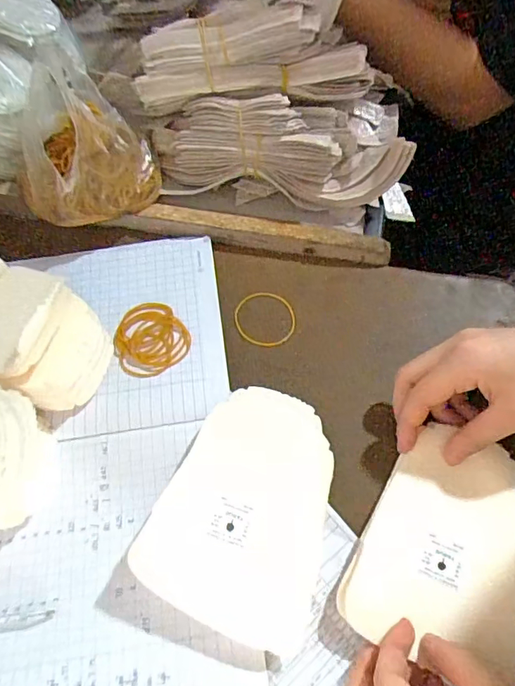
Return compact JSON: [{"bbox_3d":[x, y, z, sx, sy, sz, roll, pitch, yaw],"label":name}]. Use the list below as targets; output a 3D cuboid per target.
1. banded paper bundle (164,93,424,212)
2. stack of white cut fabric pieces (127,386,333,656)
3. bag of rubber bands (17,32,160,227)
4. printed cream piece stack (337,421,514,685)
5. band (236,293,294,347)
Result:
[{"bbox_3d":[0.021,-0.176,0.447,0.233,0.079,0.102,-4,61,0],"label":"banded paper bundle"},{"bbox_3d":[0.001,0.098,0.311,0.103,0.037,0.151,21,64,13],"label":"stack of white cut fabric pieces"},{"bbox_3d":[-0.156,-0.169,0.416,0.114,0.128,0.101,-31,64,-14],"label":"bag of rubber bands"},{"bbox_3d":[0.119,0.121,0.303,0.096,0.011,0.133,20,63,13],"label":"printed cream piece stack"},{"bbox_3d":[0.006,-0.022,0.399,0.049,0.004,0.050,-1,61,2],"label":"band"}]

